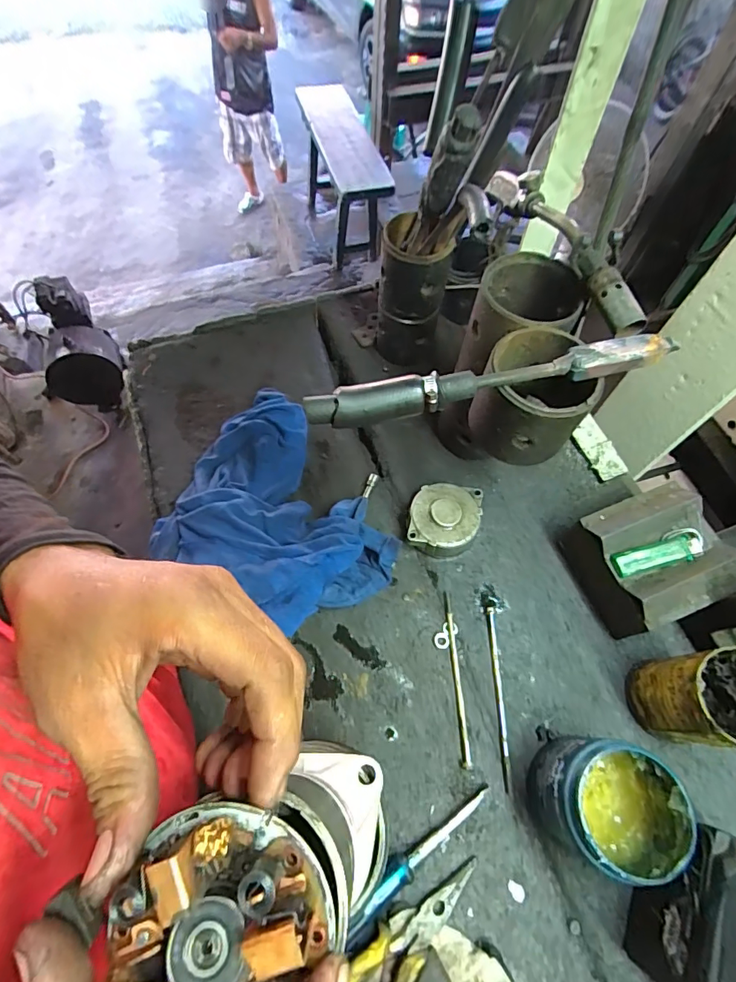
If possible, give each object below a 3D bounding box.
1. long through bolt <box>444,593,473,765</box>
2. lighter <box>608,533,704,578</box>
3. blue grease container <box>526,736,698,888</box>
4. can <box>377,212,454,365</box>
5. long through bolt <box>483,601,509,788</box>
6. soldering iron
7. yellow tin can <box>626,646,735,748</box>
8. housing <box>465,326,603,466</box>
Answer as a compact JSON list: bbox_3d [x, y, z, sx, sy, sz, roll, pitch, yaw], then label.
[{"bbox_3d":[0.090,0.186,0.472,0.008,0.011,0.164,-1,63,-2],"label":"long through bolt"},{"bbox_3d":[0.278,0.061,0.446,0.081,0.016,0.024,-14,65,-8],"label":"lighter"},{"bbox_3d":[0.192,0.258,0.383,0.087,0.103,0.086,1,63,-1],"label":"blue grease container"},{"bbox_3d":[0.052,-0.242,0.581,0.075,0.171,0.069,1,63,-1],"label":"can"},{"bbox_3d":[0.131,0.196,0.467,0.012,0.015,0.177,2,63,-1],"label":"long through bolt"},{"bbox_3d":[0.088,-0.081,0.347,0.268,0.032,0.025,-8,64,-6],"label":"soldering iron"},{"bbox_3d":[0.295,0.186,0.415,0.072,0.115,0.069,1,63,-1],"label":"yellow tin can"},{"bbox_3d":[0.136,-0.081,0.390,0.084,0.086,0.087,1,63,-1],"label":"housing"}]

